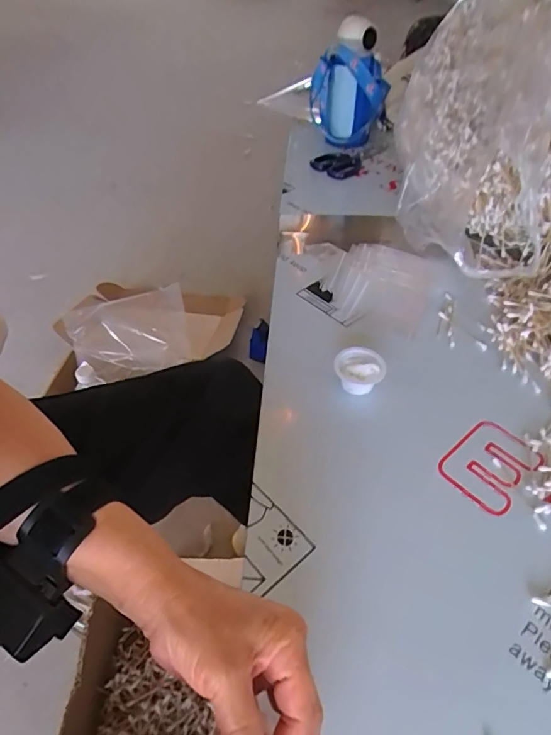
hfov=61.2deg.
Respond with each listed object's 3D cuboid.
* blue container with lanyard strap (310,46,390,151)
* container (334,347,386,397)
[{"bbox_3d":[0.143,-0.536,0.932,0.144,0.169,0.069,9,48,10],"label":"blue container with lanyard strap"},{"bbox_3d":[0.091,0.006,0.509,0.053,0.030,0.048,28,54,25],"label":"container"}]

